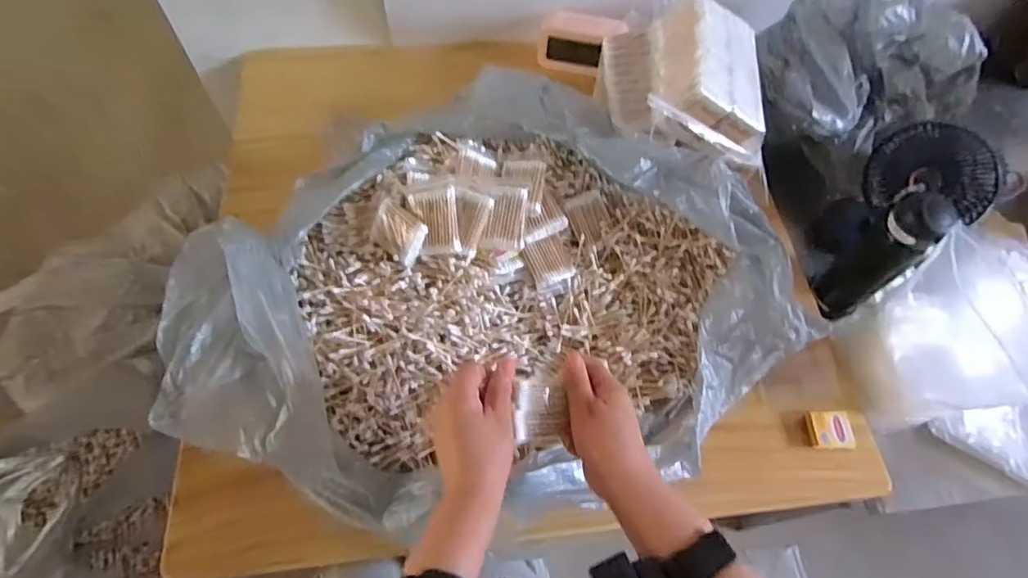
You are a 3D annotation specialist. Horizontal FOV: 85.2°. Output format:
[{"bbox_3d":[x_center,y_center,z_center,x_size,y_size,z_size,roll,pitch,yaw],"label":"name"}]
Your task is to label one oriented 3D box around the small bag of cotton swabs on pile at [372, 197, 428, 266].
[{"bbox_3d":[-0.135,-0.066,0.651,0.072,0.017,0.054,35,107,28],"label":"small bag of cotton swabs on pile"}]

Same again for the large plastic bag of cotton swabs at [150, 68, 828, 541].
[{"bbox_3d":[-0.034,-0.001,0.637,0.668,0.119,0.504,-17,63,-11],"label":"large plastic bag of cotton swabs"}]

